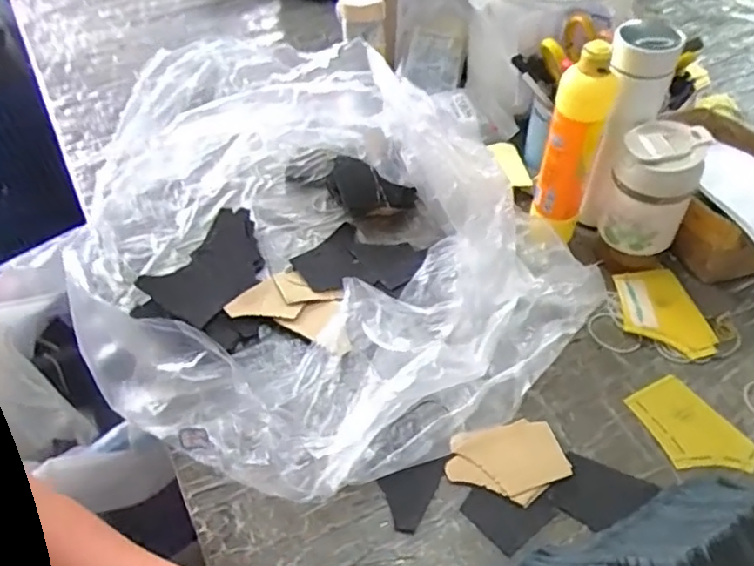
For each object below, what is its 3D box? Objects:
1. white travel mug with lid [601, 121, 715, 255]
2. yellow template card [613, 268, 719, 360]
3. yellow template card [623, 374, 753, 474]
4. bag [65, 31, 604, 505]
[{"bbox_3d":[0.284,-0.097,0.636,0.080,0.120,0.074,25,53,21],"label":"white travel mug with lid"},{"bbox_3d":[0.302,0.030,0.652,0.078,0.018,0.117,-7,48,-3],"label":"yellow template card"},{"bbox_3d":[0.290,0.134,0.563,0.072,0.004,0.104,-23,51,-16],"label":"yellow template card"},{"bbox_3d":[-0.093,-0.043,0.623,0.420,0.184,0.520,-34,55,-24],"label":"bag"}]

